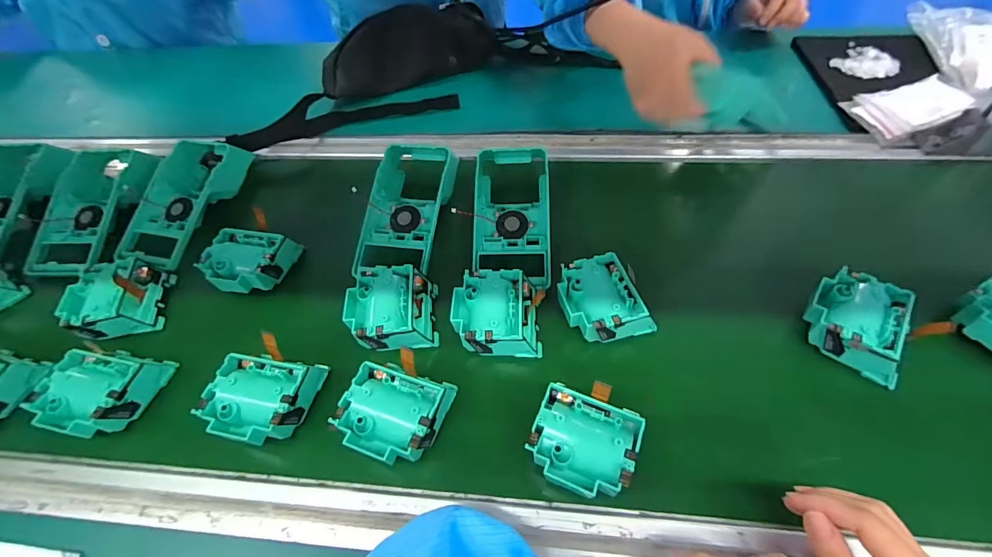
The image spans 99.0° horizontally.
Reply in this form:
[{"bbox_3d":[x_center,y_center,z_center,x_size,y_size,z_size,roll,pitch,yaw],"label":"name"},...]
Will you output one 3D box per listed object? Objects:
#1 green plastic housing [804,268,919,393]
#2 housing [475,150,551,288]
[{"bbox_3d":[0.308,0.041,0.364,0.075,0.044,0.087,19,59,17],"label":"green plastic housing"},{"bbox_3d":[0.018,-0.079,0.469,0.085,0.050,0.197,0,55,5],"label":"housing"}]

